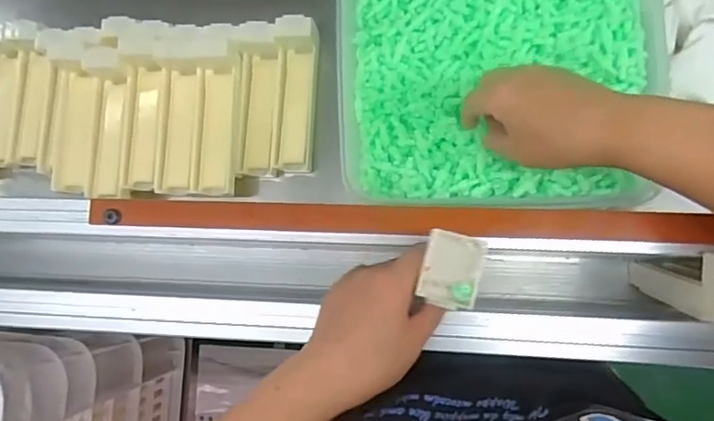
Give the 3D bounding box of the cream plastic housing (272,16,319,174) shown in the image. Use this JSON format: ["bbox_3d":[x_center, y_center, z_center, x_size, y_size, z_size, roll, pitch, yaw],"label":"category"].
[{"bbox_3d":[-0.060,-0.111,0.500,0.035,0.046,0.138,3,85,7],"label":"cream plastic housing"}]

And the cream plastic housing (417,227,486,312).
[{"bbox_3d":[0.059,0.037,0.322,0.035,0.005,0.044,14,86,8],"label":"cream plastic housing"}]

